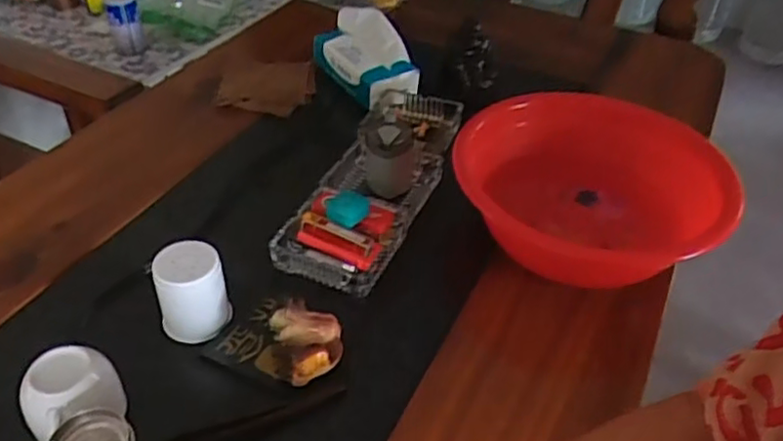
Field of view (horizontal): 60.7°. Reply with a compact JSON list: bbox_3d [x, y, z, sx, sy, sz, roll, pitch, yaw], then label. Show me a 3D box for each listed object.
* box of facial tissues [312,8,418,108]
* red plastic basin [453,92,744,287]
[{"bbox_3d":[-0.039,-0.251,1.024,0.107,0.080,0.167,-22,47,-26],"label":"box of facial tissues"},{"bbox_3d":[0.255,-0.043,0.809,0.297,0.109,0.297,2,41,-1],"label":"red plastic basin"}]

